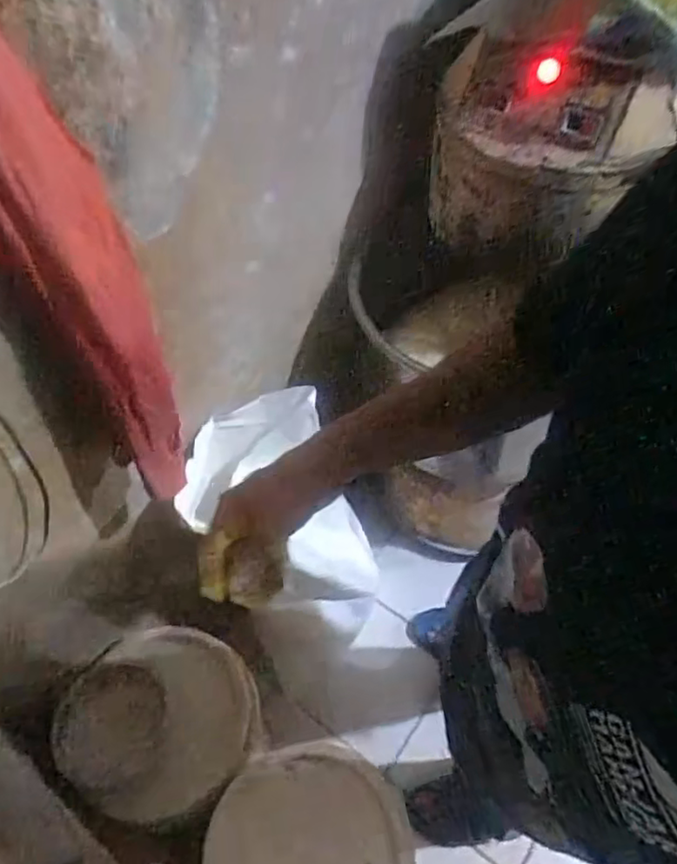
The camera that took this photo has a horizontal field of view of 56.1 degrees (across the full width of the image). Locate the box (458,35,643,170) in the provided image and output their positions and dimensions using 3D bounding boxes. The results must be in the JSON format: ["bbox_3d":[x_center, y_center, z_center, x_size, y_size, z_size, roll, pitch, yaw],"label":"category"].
[{"bbox_3d":[0.293,-0.462,0.905,0.218,0.154,0.065,19,17,22],"label":"box"}]

